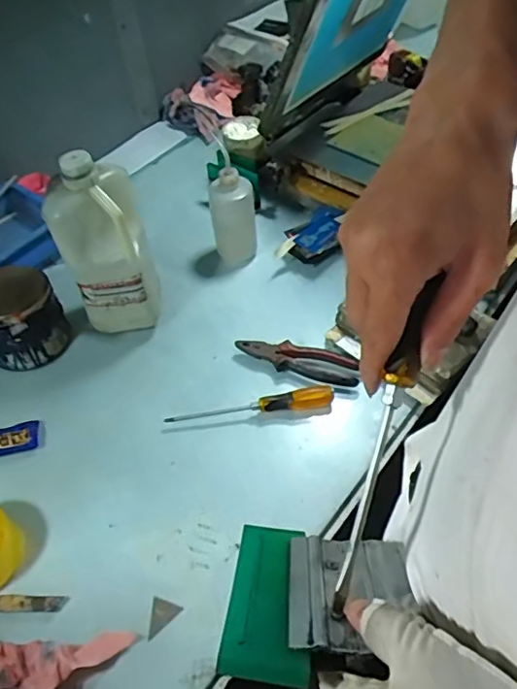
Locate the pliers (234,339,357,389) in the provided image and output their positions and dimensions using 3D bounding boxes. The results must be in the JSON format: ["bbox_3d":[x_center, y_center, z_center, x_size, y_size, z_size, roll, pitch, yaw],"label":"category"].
[{"bbox_3d":[0.059,0.022,0.847,0.191,0.022,0.055,17,54,16],"label":"pliers"}]

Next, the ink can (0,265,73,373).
[{"bbox_3d":[-0.382,-0.045,0.881,0.128,0.109,0.130,-2,51,2],"label":"ink can"}]

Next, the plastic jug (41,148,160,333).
[{"bbox_3d":[-0.227,-0.145,0.831,0.120,0.294,0.107,-17,52,-9],"label":"plastic jug"}]

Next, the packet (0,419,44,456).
[{"bbox_3d":[-0.363,0.137,0.810,0.096,0.013,0.052,-11,52,-5],"label":"packet"}]

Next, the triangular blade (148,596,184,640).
[{"bbox_3d":[-0.114,0.321,0.647,0.036,0.004,0.042,15,54,15],"label":"triangular blade"}]

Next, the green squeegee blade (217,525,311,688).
[{"bbox_3d":[0.007,0.160,0.363,0.047,0.006,0.153,6,9,3],"label":"green squeegee blade"}]

